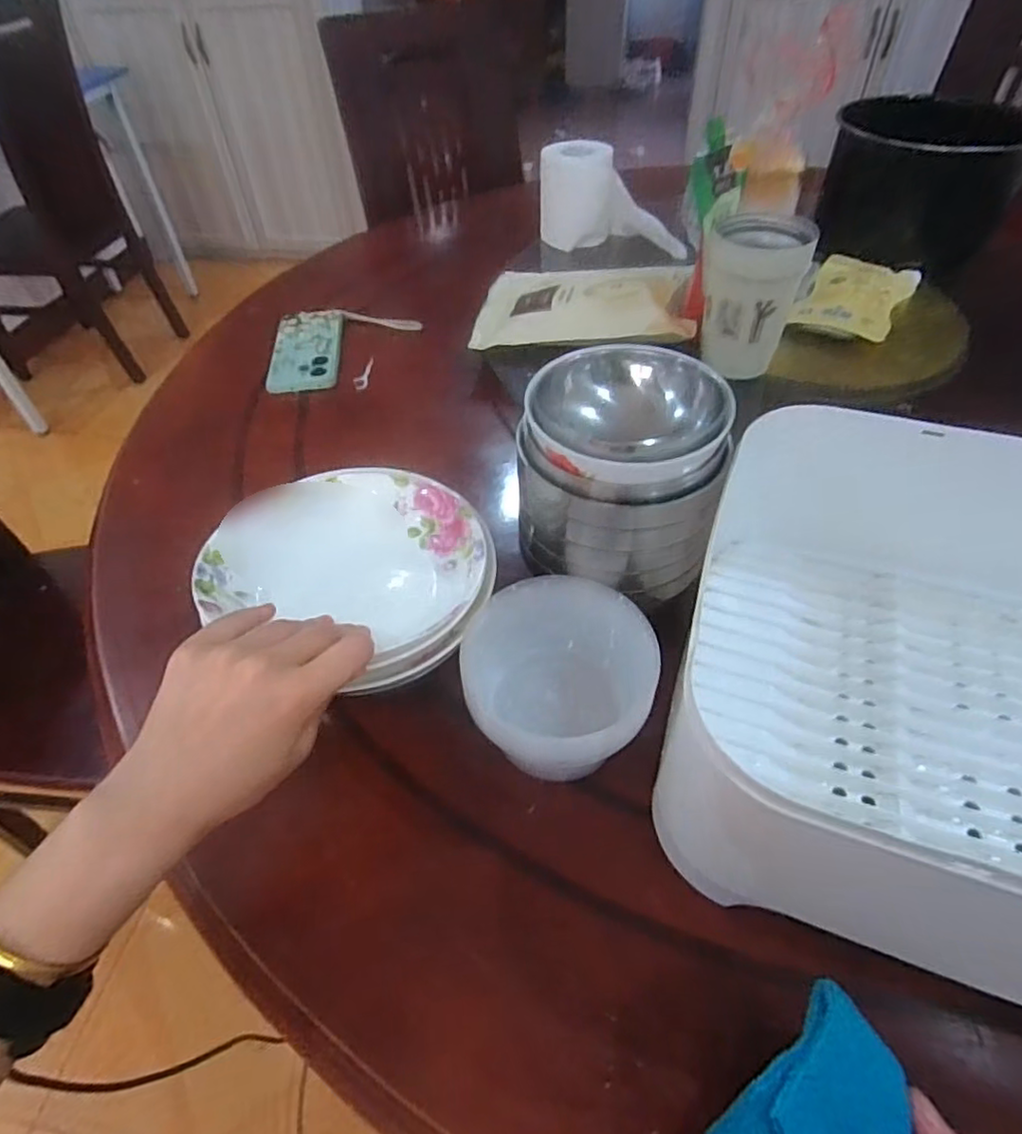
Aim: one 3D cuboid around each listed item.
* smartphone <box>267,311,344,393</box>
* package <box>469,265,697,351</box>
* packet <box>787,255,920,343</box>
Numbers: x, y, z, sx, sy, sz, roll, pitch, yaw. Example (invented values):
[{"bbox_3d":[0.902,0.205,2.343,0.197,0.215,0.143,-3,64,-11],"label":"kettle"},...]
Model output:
[{"bbox_3d":[-0.250,-0.271,0.786,0.080,0.013,0.172,-6,48,-2],"label":"smartphone"},{"bbox_3d":[0.083,-0.311,0.743,0.240,0.040,0.170,4,49,7],"label":"package"},{"bbox_3d":[0.411,-0.324,0.759,0.109,0.015,0.198,23,53,22],"label":"packet"}]

